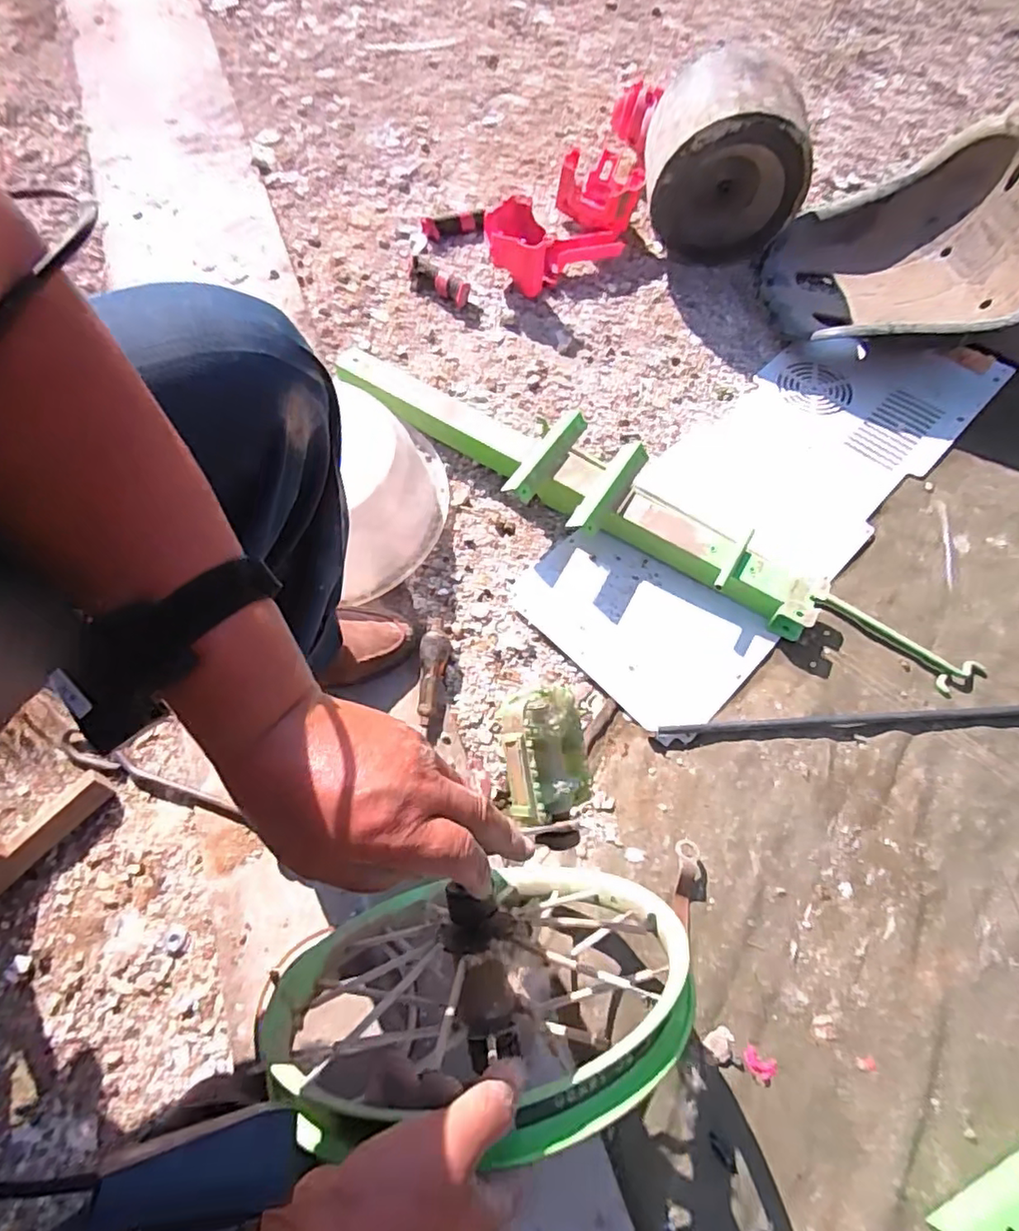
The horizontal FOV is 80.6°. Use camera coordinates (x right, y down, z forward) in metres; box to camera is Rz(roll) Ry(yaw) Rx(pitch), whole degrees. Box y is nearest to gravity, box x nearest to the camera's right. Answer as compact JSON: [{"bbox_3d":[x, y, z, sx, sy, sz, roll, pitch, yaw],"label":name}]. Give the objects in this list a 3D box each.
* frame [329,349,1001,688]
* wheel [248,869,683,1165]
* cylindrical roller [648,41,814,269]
[{"bbox_3d":[0.155,-0.153,0.812,0.952,0.064,0.158,28,69,11],"label":"frame"},{"bbox_3d":[-0.008,0.257,0.476,0.273,0.311,0.096,-10,92,-26],"label":"wheel"},{"bbox_3d":[0.333,-0.712,0.950,0.239,0.240,0.146,1,67,0],"label":"cylindrical roller"}]

